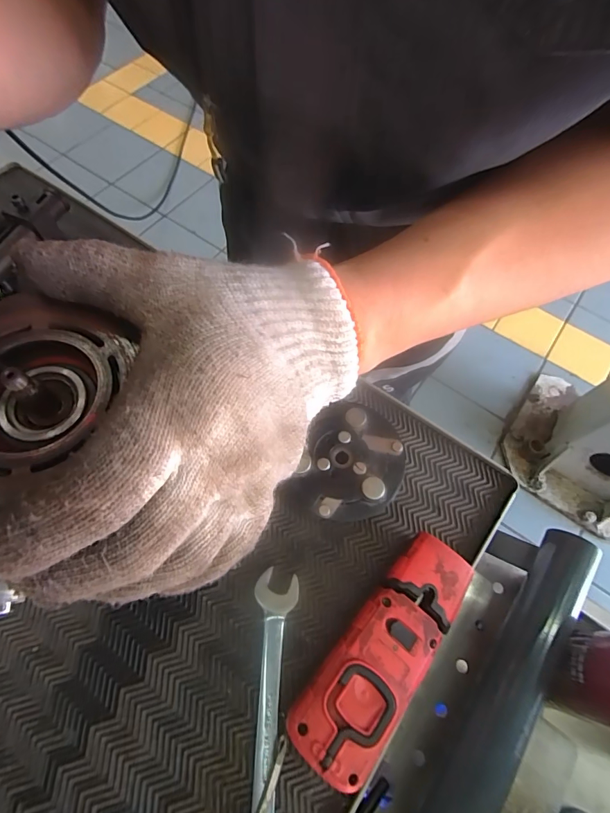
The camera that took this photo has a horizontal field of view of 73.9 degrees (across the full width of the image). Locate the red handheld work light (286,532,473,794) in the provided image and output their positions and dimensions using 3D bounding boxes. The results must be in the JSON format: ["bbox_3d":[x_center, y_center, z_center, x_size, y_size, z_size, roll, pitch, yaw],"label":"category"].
[{"bbox_3d":[0.056,0.166,0.282,0.055,0.031,0.158,36,69,14],"label":"red handheld work light"}]

